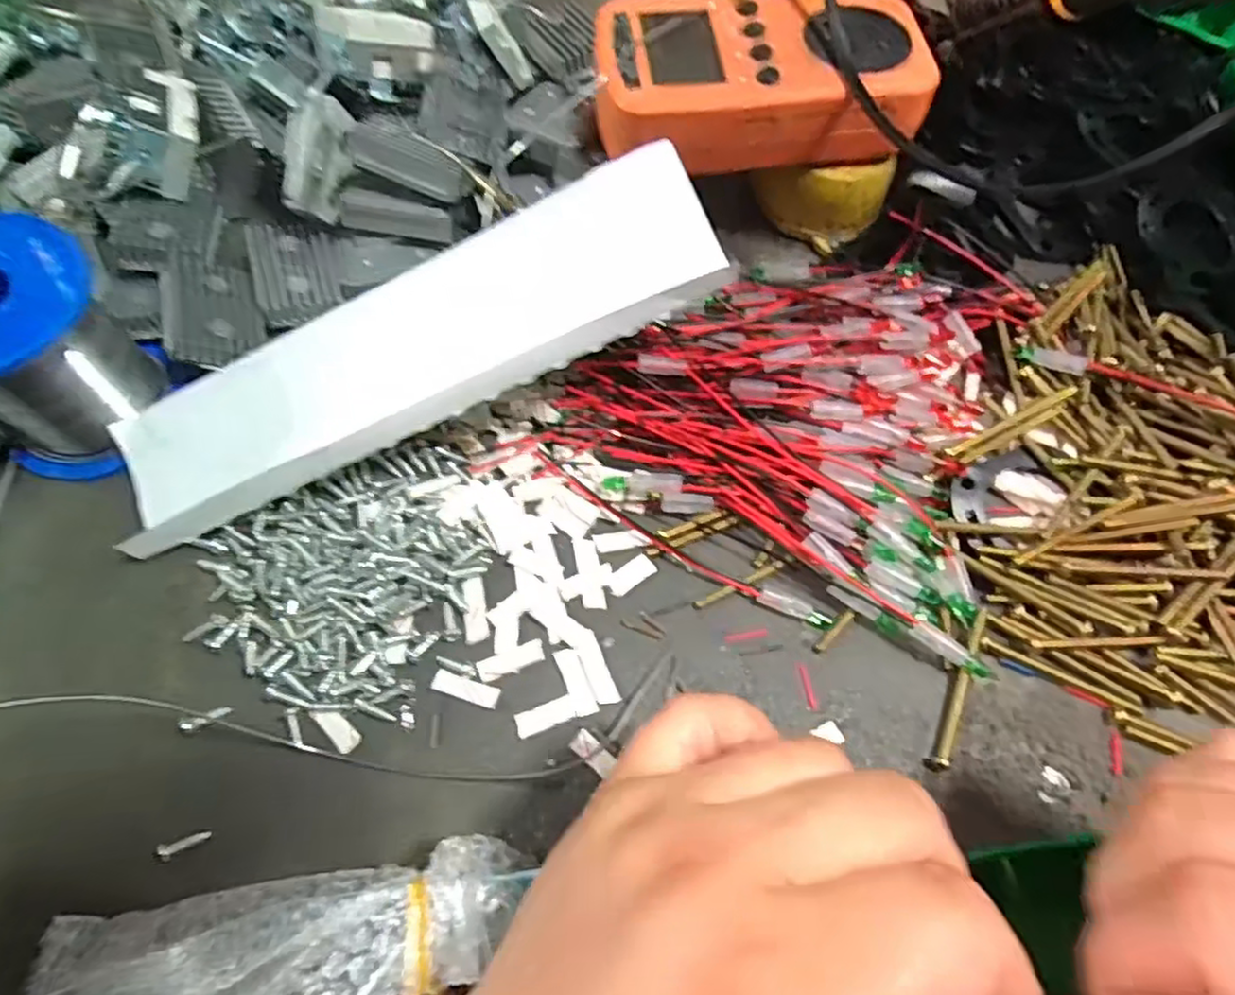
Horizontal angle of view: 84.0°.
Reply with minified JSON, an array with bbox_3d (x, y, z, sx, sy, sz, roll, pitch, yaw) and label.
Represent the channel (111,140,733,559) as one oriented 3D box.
[{"bbox_3d":[-0.072,-0.049,0.244,0.221,0.025,0.056,-25,72,5],"label":"channel"}]

